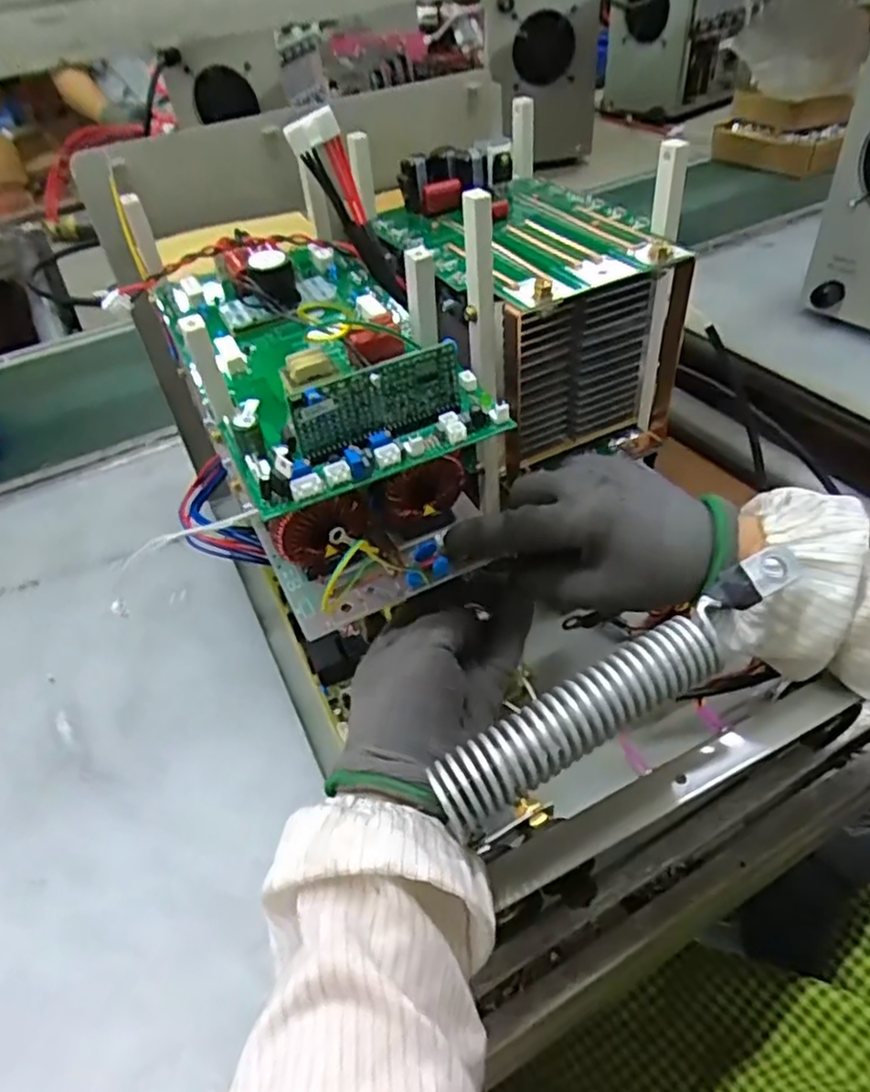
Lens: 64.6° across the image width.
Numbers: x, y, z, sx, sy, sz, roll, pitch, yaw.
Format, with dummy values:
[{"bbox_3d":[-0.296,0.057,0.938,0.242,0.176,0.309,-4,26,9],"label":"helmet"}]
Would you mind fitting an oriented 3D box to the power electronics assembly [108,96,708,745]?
[{"bbox_3d":[-0.003,-0.130,0.424,0.305,0.189,0.237,-30,48,-23],"label":"power electronics assembly"}]

